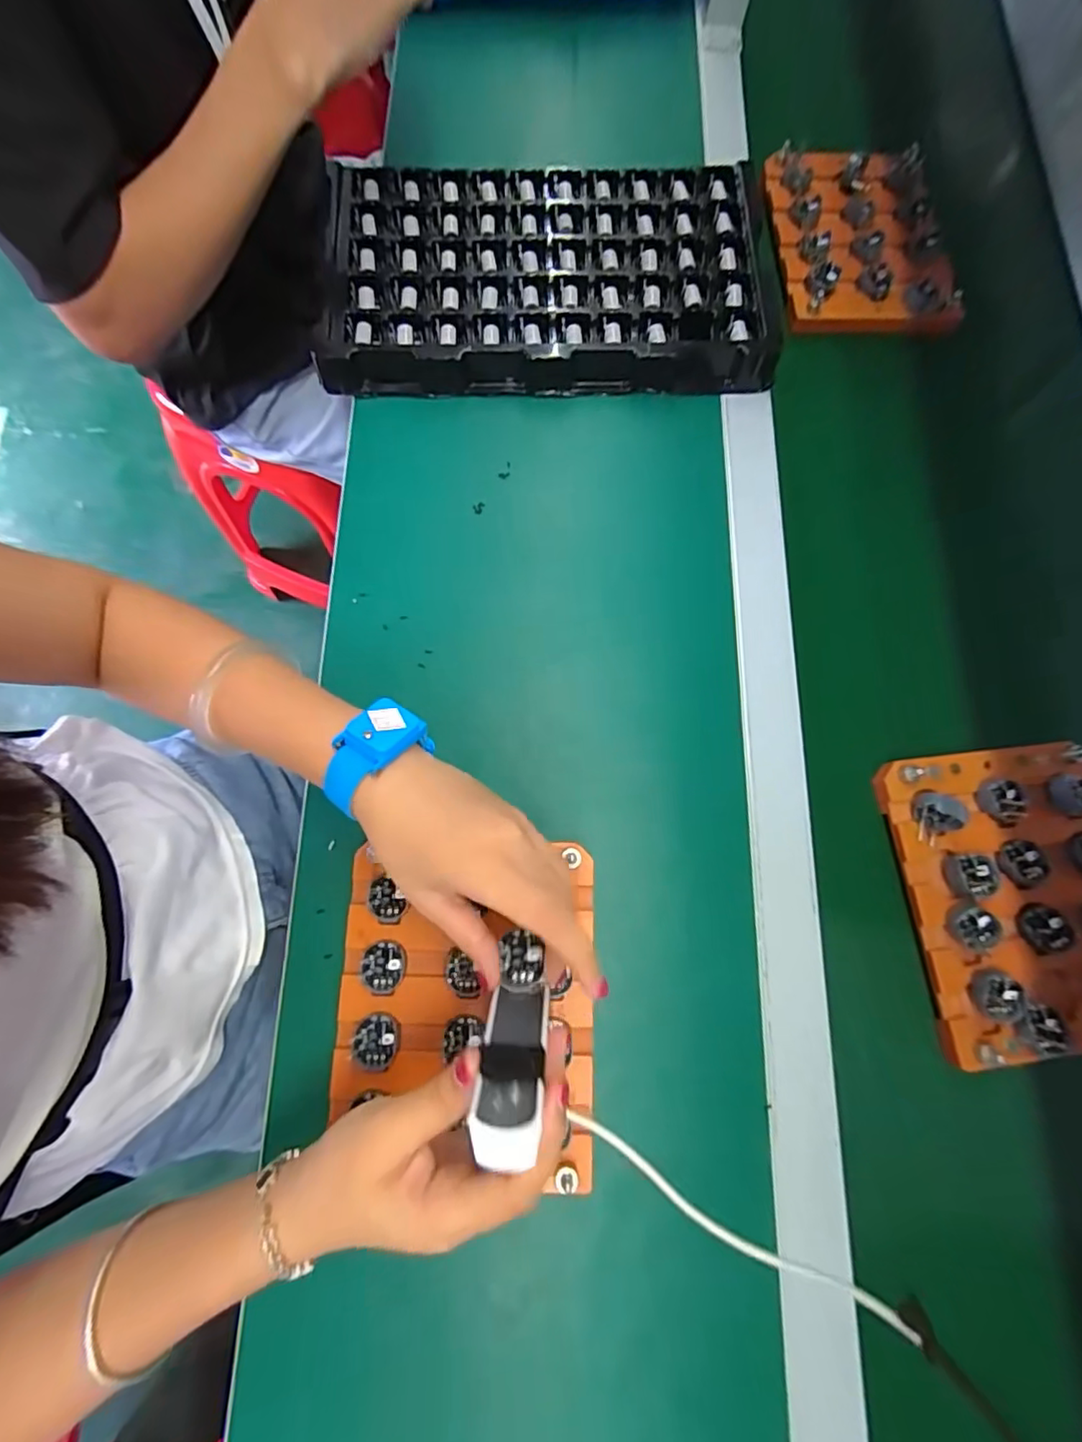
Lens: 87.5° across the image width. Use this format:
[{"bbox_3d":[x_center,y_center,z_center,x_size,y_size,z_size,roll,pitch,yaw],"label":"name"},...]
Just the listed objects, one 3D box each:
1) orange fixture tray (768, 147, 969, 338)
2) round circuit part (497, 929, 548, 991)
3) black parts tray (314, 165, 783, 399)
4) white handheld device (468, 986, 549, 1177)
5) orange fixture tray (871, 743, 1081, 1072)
[{"bbox_3d":[0.279,-0.428,0.501,0.142,0.028,0.184,-7,77,-2],"label":"orange fixture tray"},{"bbox_3d":[-0.009,0.121,0.285,0.023,0.007,0.027,-7,77,-2],"label":"round circuit part"},{"bbox_3d":[-0.002,-0.370,0.469,0.375,0.034,0.210,-2,76,-1],"label":"black parts tray"},{"bbox_3d":[-0.012,0.145,0.246,0.026,0.076,0.026,7,104,2],"label":"white handheld device"},{"bbox_3d":[0.311,0.112,0.364,0.139,0.023,0.185,-6,77,-2],"label":"orange fixture tray"}]

